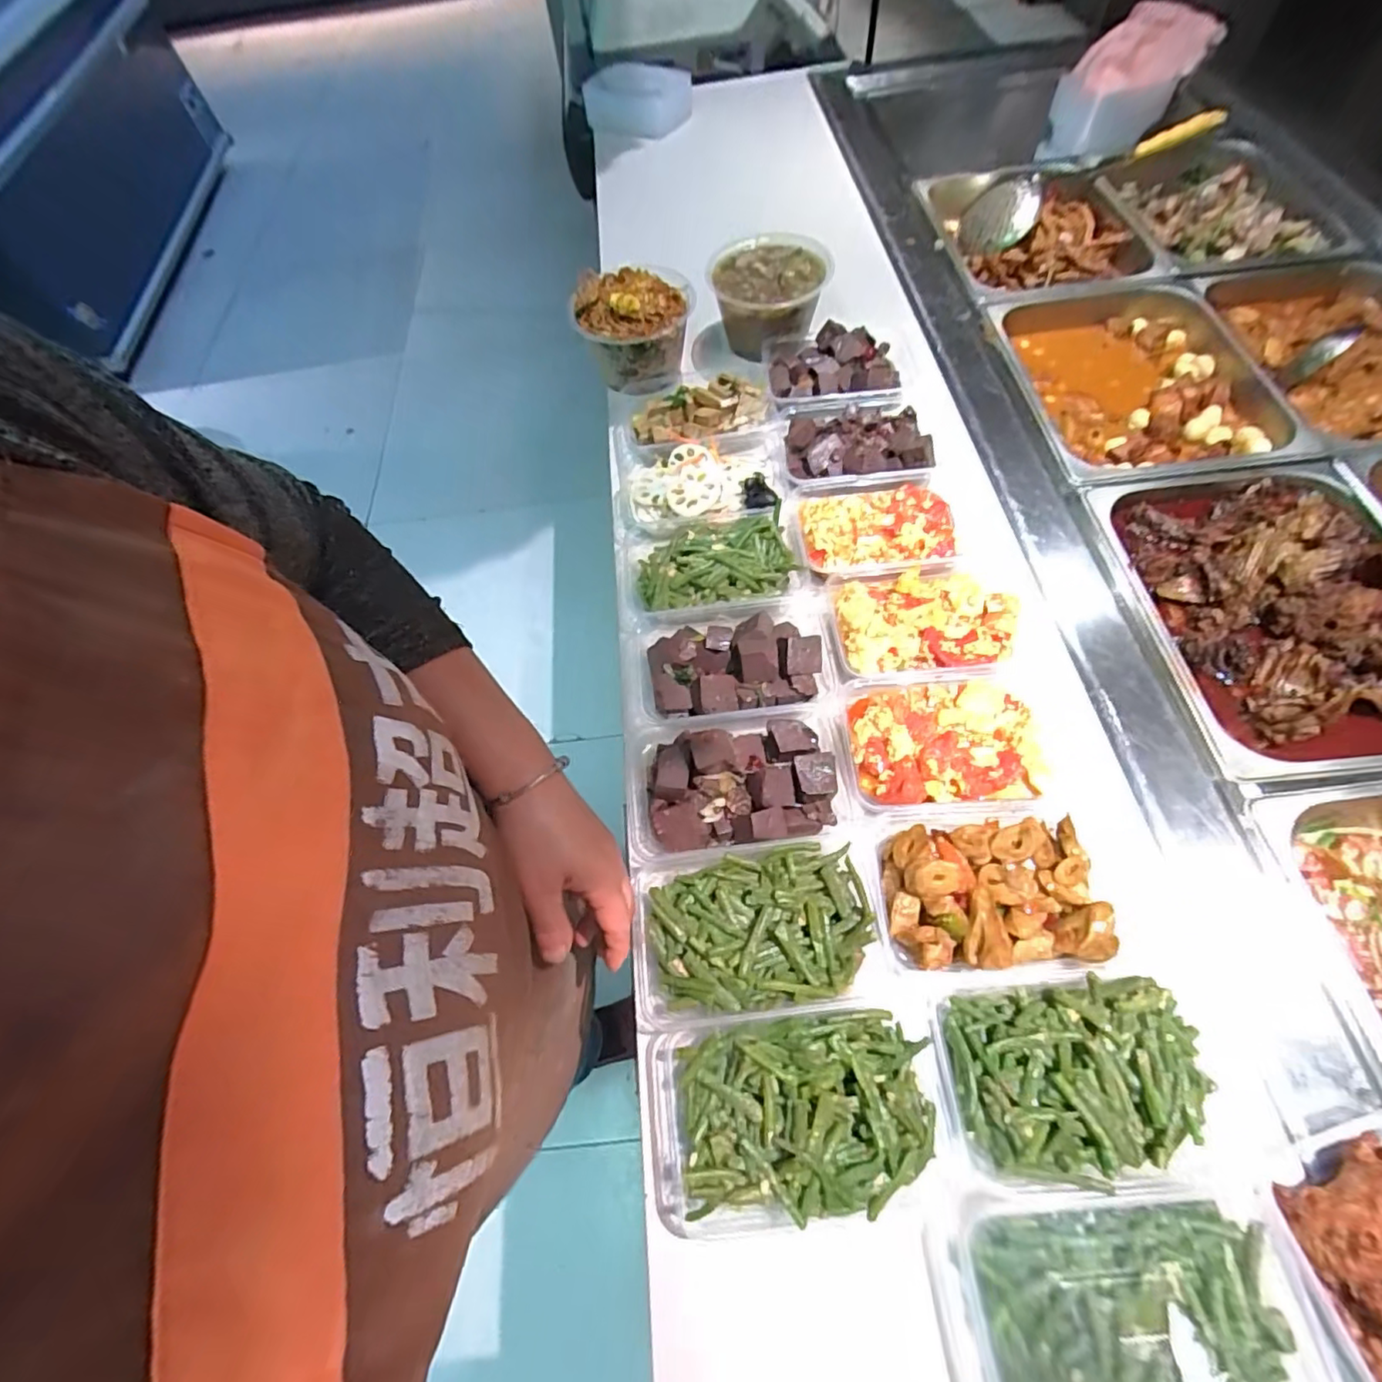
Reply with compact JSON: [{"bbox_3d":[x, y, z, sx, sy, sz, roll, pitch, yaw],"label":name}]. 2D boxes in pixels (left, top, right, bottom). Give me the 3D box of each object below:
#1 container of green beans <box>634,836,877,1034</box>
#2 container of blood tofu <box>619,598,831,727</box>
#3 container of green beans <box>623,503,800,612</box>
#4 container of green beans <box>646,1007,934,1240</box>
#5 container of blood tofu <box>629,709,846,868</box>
[{"bbox_3d":[0.043,0.173,0.438,0.166,0.049,0.106,-7,62,3],"label":"container of green beans"},{"bbox_3d":[0.031,-0.021,0.539,0.189,0.051,0.116,-8,62,2],"label":"container of blood tofu"},{"bbox_3d":[0.017,-0.117,0.587,0.169,0.044,0.105,-4,62,3],"label":"container of green beans"},{"bbox_3d":[0.059,0.269,0.388,0.184,0.054,0.111,-10,61,1],"label":"container of green beans"},{"bbox_3d":[0.035,0.070,0.483,0.175,0.054,0.118,-10,61,1],"label":"container of blood tofu"}]

